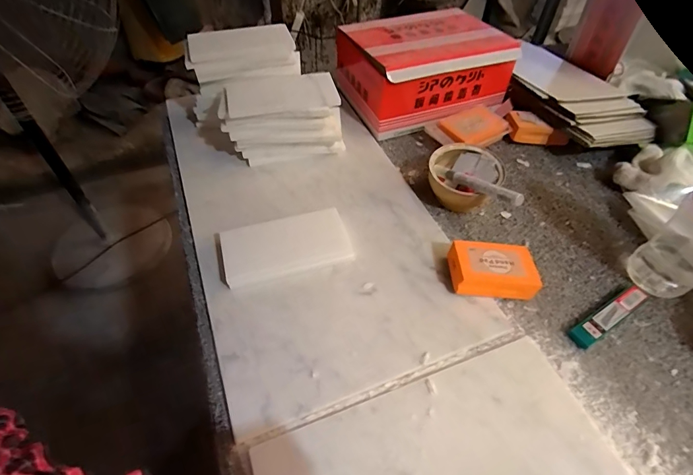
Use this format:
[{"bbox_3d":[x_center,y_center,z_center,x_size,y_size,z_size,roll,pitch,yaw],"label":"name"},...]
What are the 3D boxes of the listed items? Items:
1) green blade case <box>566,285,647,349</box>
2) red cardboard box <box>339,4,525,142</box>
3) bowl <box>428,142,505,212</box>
[{"bbox_3d":[0.297,0.087,0.445,0.114,0.012,0.023,-26,56,-21],"label":"green blade case"},{"bbox_3d":[0.131,-0.291,0.673,0.259,0.106,0.179,-14,52,-12],"label":"red cardboard box"},{"bbox_3d":[0.161,-0.078,0.551,0.092,0.056,0.099,1,51,-1],"label":"bowl"}]

